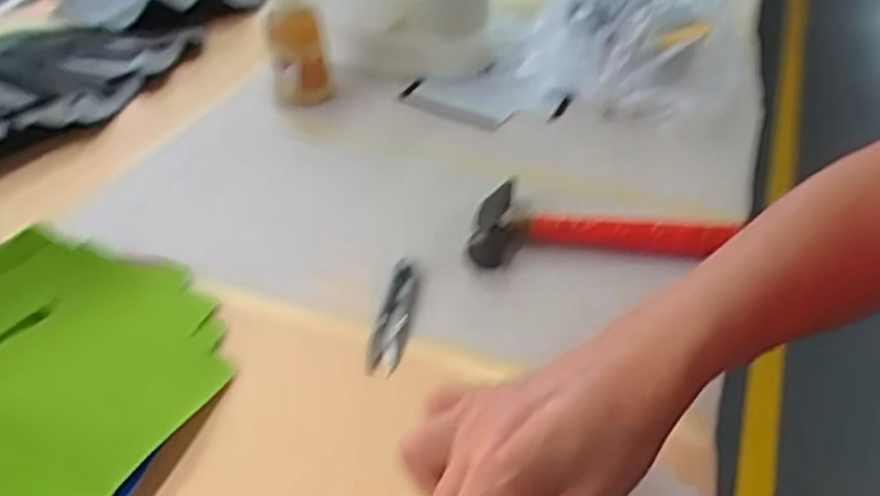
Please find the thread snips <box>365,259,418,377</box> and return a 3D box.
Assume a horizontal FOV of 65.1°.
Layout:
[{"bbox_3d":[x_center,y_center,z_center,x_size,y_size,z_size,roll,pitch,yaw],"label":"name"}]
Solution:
[{"bbox_3d":[-0.033,0.045,0.487,0.024,0.011,0.096,4,40,7],"label":"thread snips"}]

